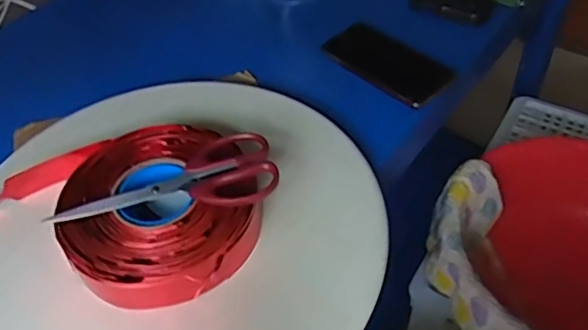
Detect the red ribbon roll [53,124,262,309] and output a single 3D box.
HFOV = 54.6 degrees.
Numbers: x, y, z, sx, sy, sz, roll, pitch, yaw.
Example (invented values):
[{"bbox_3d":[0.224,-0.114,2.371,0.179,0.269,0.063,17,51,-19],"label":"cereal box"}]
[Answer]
[{"bbox_3d":[-0.122,0.039,0.524,0.171,0.051,0.177,-3,48,3],"label":"red ribbon roll"}]

